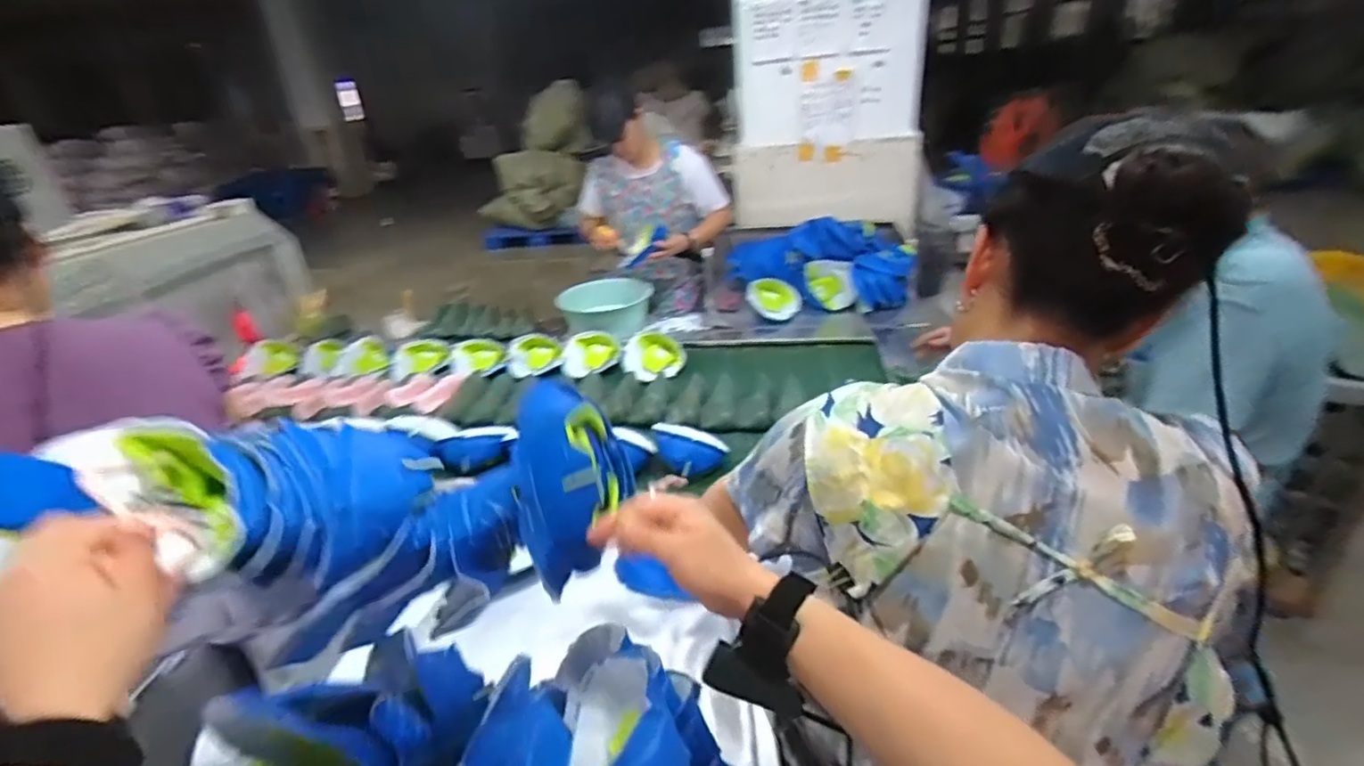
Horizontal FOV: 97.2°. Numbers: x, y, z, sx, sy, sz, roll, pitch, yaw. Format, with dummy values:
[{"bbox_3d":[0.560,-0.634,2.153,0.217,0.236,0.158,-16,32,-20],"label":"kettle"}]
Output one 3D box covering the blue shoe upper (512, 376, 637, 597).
[{"bbox_3d":[-0.099,0.090,0.549,0.101,0.166,0.090,-13,28,-15],"label":"blue shoe upper"}]

